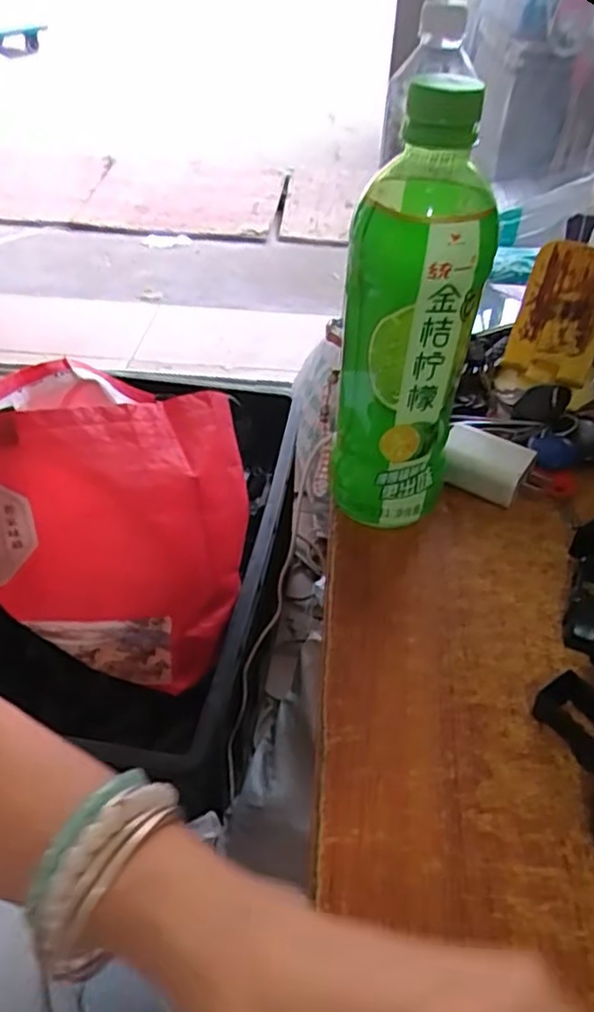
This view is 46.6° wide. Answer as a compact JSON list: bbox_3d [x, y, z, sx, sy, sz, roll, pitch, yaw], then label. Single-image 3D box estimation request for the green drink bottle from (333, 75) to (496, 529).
[{"bbox_3d":[0.053,-0.082,0.338,0.060,0.212,0.064,11,43,9],"label":"green drink bottle"}]

